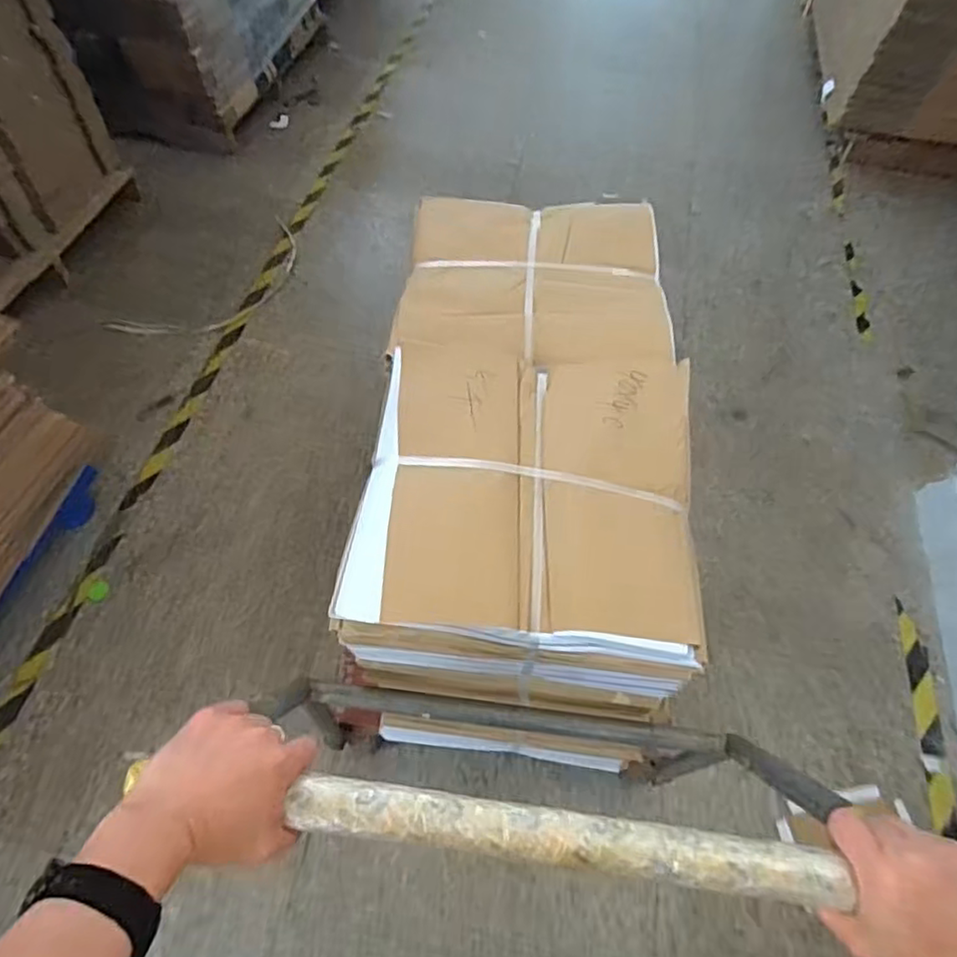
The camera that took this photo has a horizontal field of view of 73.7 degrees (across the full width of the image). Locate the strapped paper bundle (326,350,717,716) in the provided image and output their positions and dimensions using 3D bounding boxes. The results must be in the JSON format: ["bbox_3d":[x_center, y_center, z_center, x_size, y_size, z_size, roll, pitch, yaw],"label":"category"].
[{"bbox_3d":[0.053,0.063,0.844,0.379,0.251,0.385,7,60,1],"label":"strapped paper bundle"}]

